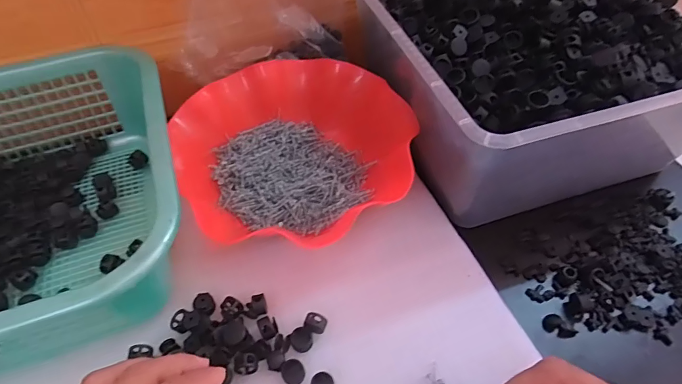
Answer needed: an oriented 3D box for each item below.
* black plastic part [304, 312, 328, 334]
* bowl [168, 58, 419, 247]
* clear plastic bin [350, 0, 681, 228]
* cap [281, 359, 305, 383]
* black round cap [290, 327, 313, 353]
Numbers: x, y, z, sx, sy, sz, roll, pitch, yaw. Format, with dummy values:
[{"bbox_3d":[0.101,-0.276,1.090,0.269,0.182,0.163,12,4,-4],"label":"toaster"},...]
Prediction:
[{"bbox_3d":[-0.019,0.101,0.329,0.017,0.009,0.013,9,52,9],"label":"black plastic part"},{"bbox_3d":[-0.046,-0.044,0.414,0.210,0.058,0.195,-1,51,1],"label":"bowl"},{"bbox_3d":[0.181,-0.135,0.437,0.287,0.139,0.303,-15,52,-10],"label":"clear plastic bin"},{"bbox_3d":[-0.035,0.130,0.310,0.016,0.004,0.018,-19,53,-13],"label":"cap"},{"bbox_3d":[-0.030,0.112,0.326,0.016,0.004,0.018,-10,51,-7],"label":"black round cap"}]

